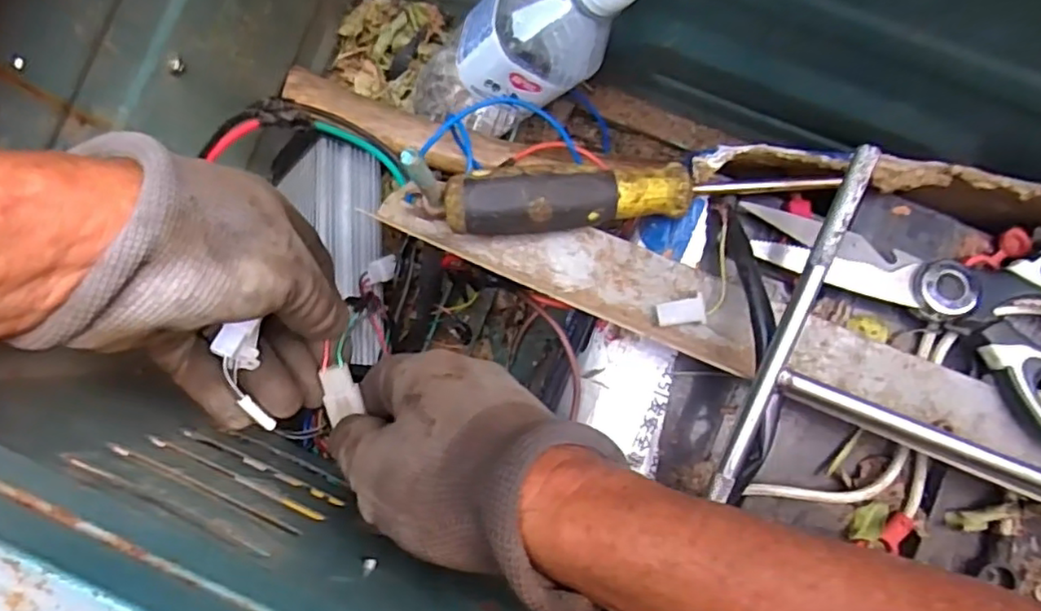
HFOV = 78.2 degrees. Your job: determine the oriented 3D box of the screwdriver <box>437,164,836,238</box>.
[{"bbox_3d":[0.052,-0.046,0.269,0.160,0.030,0.023,-5,86,2],"label":"screwdriver"}]

